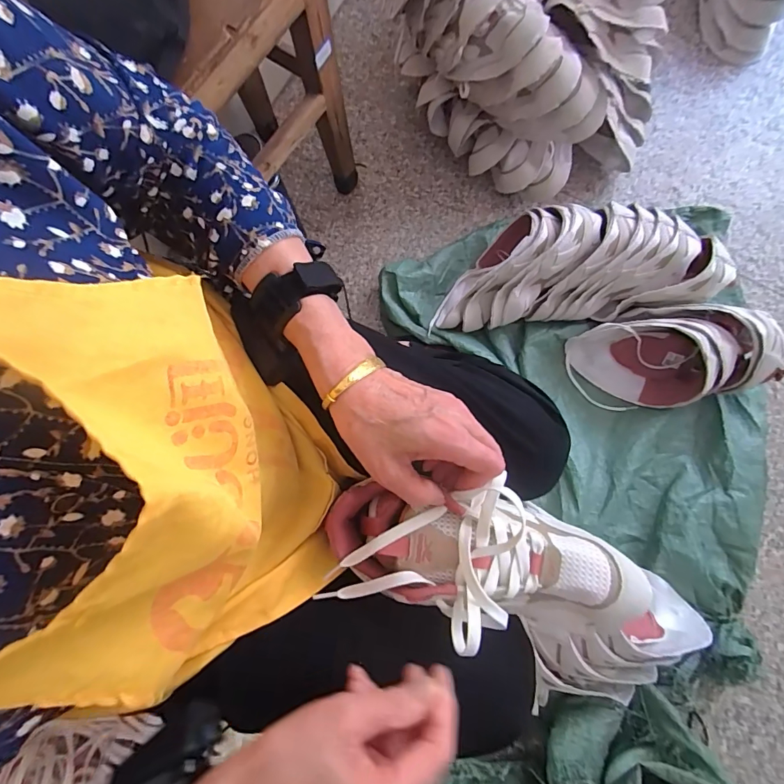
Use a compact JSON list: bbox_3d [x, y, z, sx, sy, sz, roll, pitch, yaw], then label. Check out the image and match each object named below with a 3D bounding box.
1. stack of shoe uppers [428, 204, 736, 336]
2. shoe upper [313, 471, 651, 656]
[{"bbox_3d":[0.303,-0.211,0.716,0.458,0.120,0.168,-4,82,2],"label":"stack of shoe uppers"},{"bbox_3d":[0.073,0.130,0.330,0.249,0.071,0.108,7,78,5],"label":"shoe upper"}]

